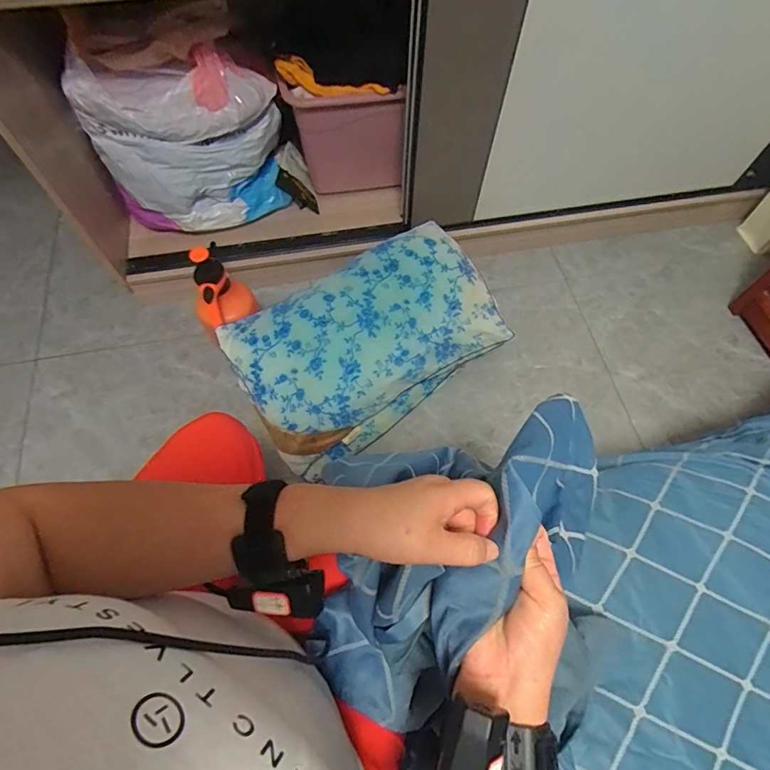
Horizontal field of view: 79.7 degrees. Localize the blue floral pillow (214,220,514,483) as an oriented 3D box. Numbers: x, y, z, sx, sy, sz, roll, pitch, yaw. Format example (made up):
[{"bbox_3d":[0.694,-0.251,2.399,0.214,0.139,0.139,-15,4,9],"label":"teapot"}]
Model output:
[{"bbox_3d":[-0.035,-0.107,1.172,0.639,0.221,0.391,-31,68,-14],"label":"blue floral pillow"}]

